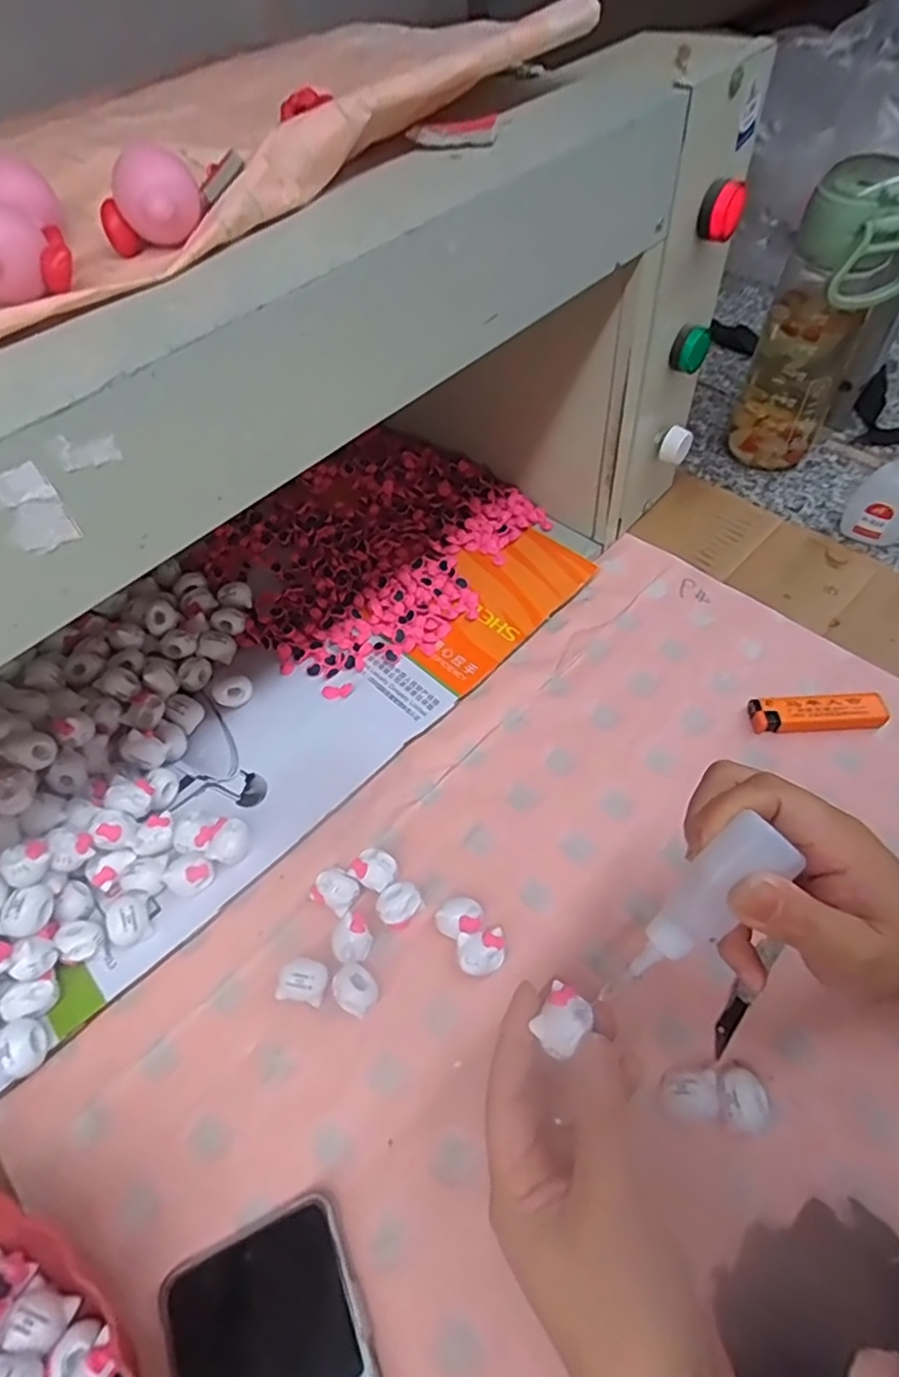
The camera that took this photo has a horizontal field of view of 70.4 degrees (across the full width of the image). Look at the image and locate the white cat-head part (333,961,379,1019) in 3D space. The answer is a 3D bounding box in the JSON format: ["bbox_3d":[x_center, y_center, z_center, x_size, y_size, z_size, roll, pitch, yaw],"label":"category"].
[{"bbox_3d":[-0.049,0.159,0.336,0.025,0.017,0.020,38,66,24],"label":"white cat-head part"}]

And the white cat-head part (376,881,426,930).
[{"bbox_3d":[-0.028,0.120,0.357,0.025,0.021,0.021,-27,59,-15],"label":"white cat-head part"}]

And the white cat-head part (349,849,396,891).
[{"bbox_3d":[-0.042,0.106,0.370,0.023,0.015,0.022,-1,56,2],"label":"white cat-head part"}]

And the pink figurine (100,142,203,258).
[{"bbox_3d":[-0.107,-0.175,0.228,0.031,0.027,0.024,13,58,14],"label":"pink figurine"}]

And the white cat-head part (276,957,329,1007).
[{"bbox_3d":[-0.077,0.155,0.338,0.023,0.018,0.020,7,57,7],"label":"white cat-head part"}]

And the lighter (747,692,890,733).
[{"bbox_3d":[0.242,0.016,0.419,0.080,0.015,0.024,0,56,3],"label":"lighter"}]

